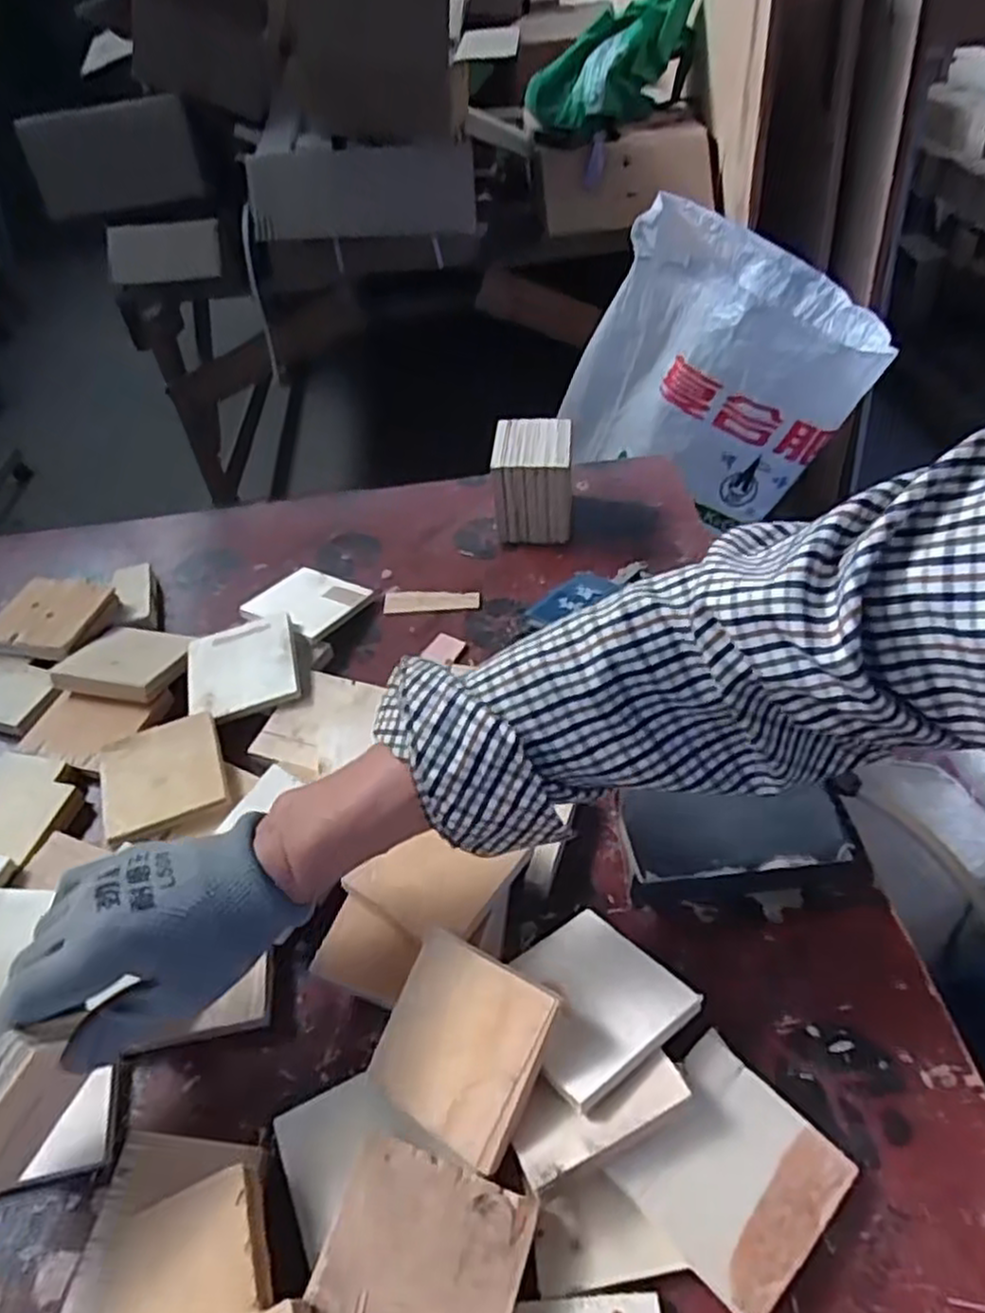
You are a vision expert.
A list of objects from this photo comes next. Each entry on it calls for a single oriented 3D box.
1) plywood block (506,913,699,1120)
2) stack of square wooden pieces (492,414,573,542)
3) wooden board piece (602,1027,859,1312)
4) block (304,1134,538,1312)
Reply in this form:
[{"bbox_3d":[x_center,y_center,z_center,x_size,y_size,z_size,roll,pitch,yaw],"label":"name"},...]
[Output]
[{"bbox_3d":[0.054,0.191,0.426,0.091,0.007,0.091,-22,33,-31],"label":"plywood block"},{"bbox_3d":[0.039,-0.180,0.763,0.080,0.093,0.090,1,48,6],"label":"stack of square wooden pieces"},{"bbox_3d":[0.118,0.254,0.375,0.091,0.007,0.087,-32,55,-29],"label":"wooden board piece"},{"bbox_3d":[-0.033,0.282,0.350,0.089,0.014,0.080,12,50,15],"label":"block"}]

